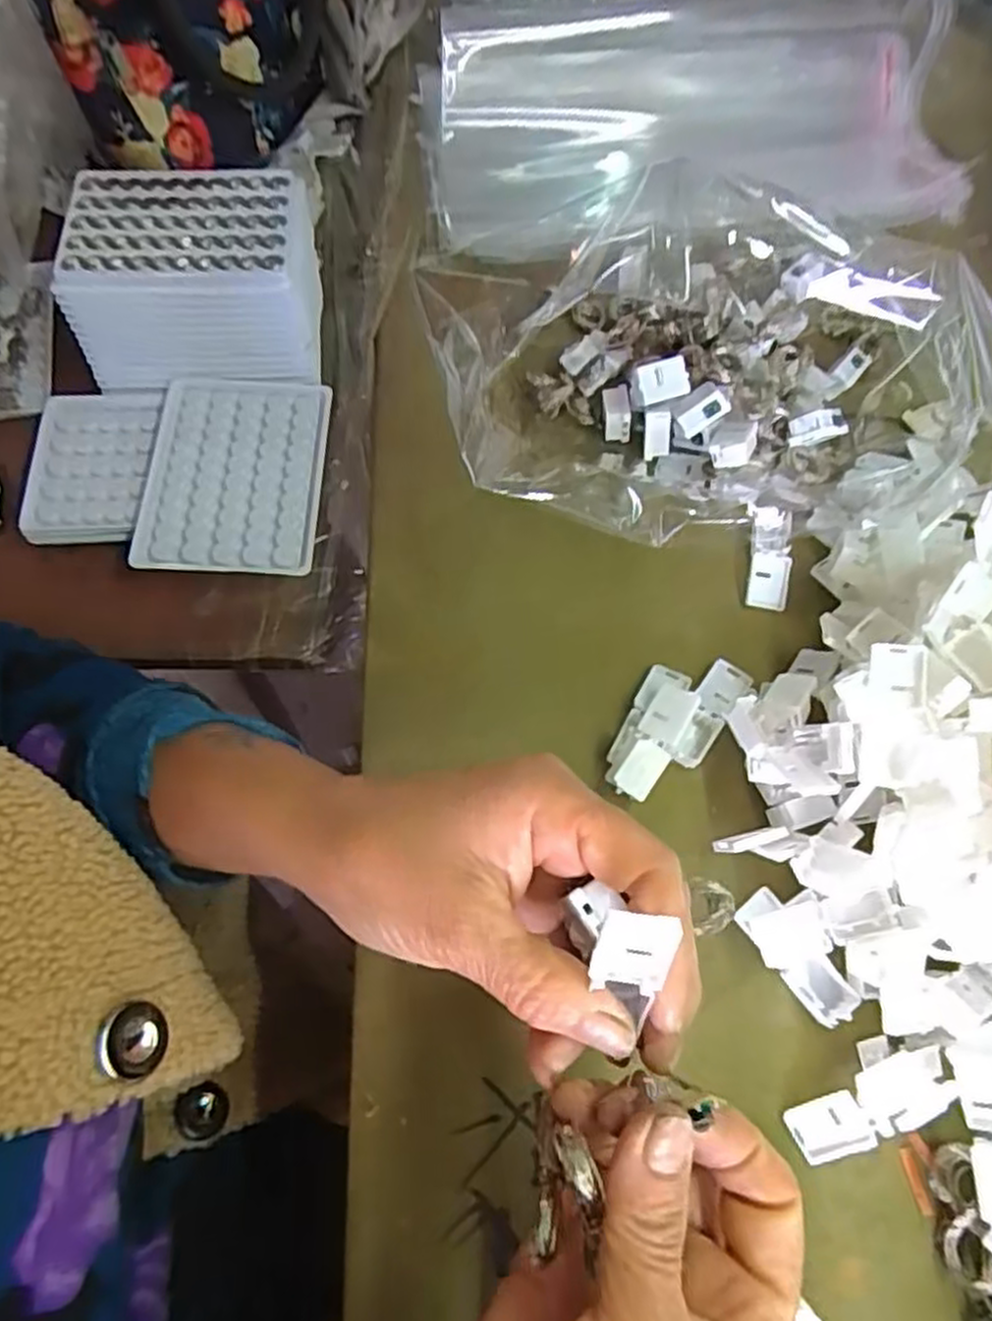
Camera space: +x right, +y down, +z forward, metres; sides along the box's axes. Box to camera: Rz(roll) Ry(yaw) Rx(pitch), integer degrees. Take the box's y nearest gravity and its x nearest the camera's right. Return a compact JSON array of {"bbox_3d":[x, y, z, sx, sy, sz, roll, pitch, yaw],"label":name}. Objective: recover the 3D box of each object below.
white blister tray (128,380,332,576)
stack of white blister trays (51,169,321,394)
[{"bbox_3d":[-0.147,-0.103,0.433,0.094,0.010,0.125,2,66,-5],"label":"white blister tray"},{"bbox_3d":[-0.171,-0.219,0.452,0.133,0.075,0.097,-1,63,-1],"label":"stack of white blister trays"}]

